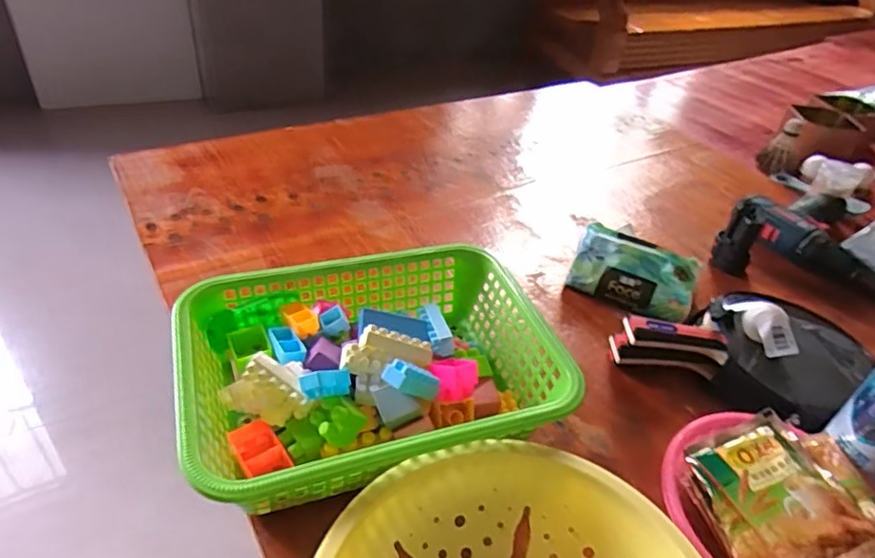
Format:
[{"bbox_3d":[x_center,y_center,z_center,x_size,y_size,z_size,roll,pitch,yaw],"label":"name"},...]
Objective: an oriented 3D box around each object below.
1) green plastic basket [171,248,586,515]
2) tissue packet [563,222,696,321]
[{"bbox_3d":[-0.056,0.080,0.501,0.293,0.084,0.218,-9,41,-20],"label":"green plastic basket"},{"bbox_3d":[0.221,-0.006,0.664,0.133,0.061,0.076,23,40,19],"label":"tissue packet"}]

